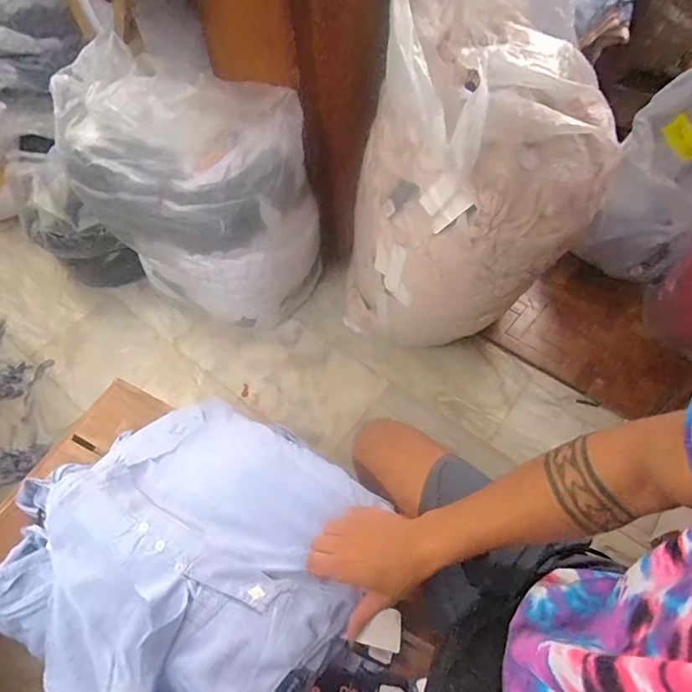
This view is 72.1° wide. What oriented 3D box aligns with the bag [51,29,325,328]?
[{"bbox_3d":[-0.388,-0.415,1.310,0.553,0.608,0.375,17,58,13],"label":"bag"}]

